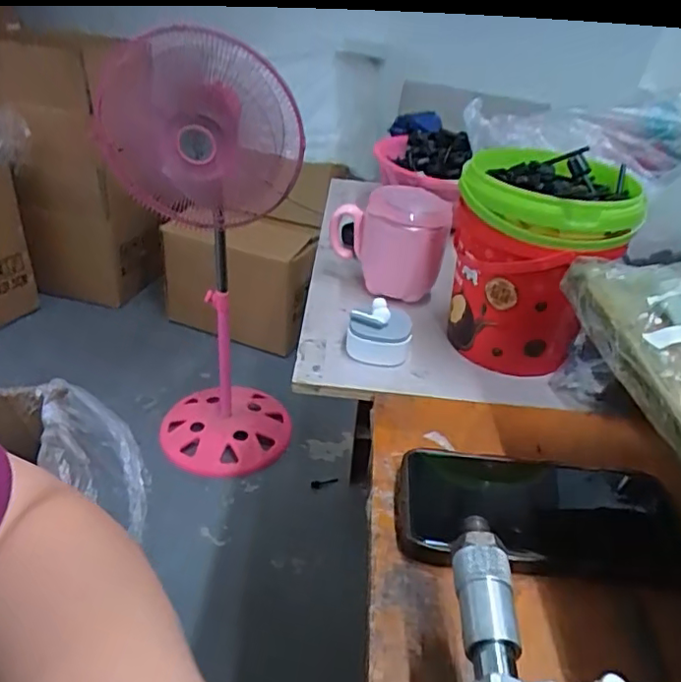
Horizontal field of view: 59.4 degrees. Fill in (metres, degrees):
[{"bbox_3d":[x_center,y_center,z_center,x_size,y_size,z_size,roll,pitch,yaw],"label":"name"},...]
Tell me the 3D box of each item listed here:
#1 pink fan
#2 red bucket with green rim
[{"bbox_3d":[-0.240,-0.135,1.209,0.298,0.858,0.264,6,34,0],"label":"pink fan"},{"bbox_3d":[0.154,-0.061,0.492,0.128,0.155,0.115,13,34,11],"label":"red bucket with green rim"}]

